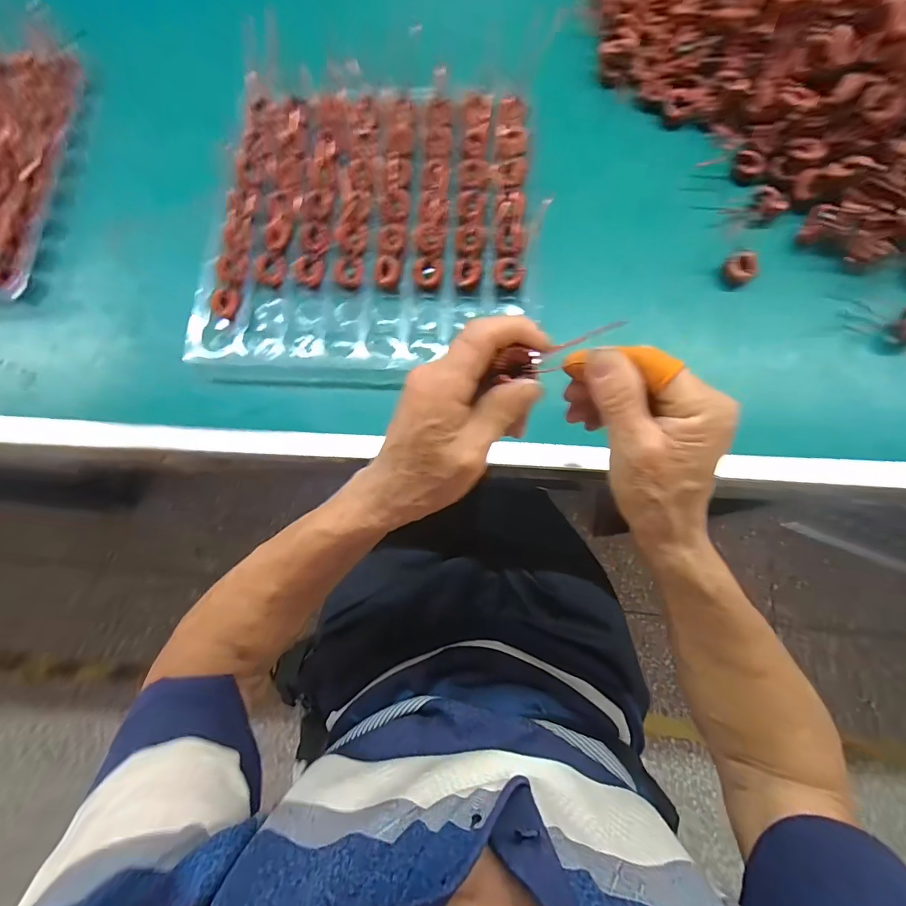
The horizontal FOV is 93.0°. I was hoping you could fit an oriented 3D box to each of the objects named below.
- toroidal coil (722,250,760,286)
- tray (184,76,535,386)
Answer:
[{"bbox_3d":[0.242,-0.156,0.359,0.026,0.014,0.026,0,77,1],"label":"toroidal coil"},{"bbox_3d":[-0.068,-0.195,0.375,0.268,0.030,0.284,5,77,2],"label":"tray"}]

